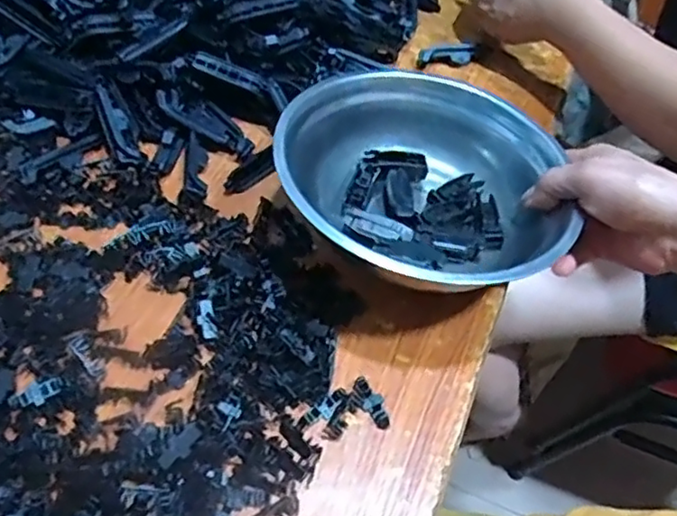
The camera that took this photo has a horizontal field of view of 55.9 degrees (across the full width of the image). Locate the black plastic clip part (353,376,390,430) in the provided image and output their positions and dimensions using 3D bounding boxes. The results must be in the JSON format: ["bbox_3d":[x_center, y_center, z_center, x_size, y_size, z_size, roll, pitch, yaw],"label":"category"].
[{"bbox_3d":[0.021,0.089,0.393,0.013,0.004,0.034,-21,58,-20],"label":"black plastic clip part"}]

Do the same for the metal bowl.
[{"bbox_3d":[0.057,-0.050,0.444,0.190,0.067,0.193,3,53,-4],"label":"metal bowl"}]

